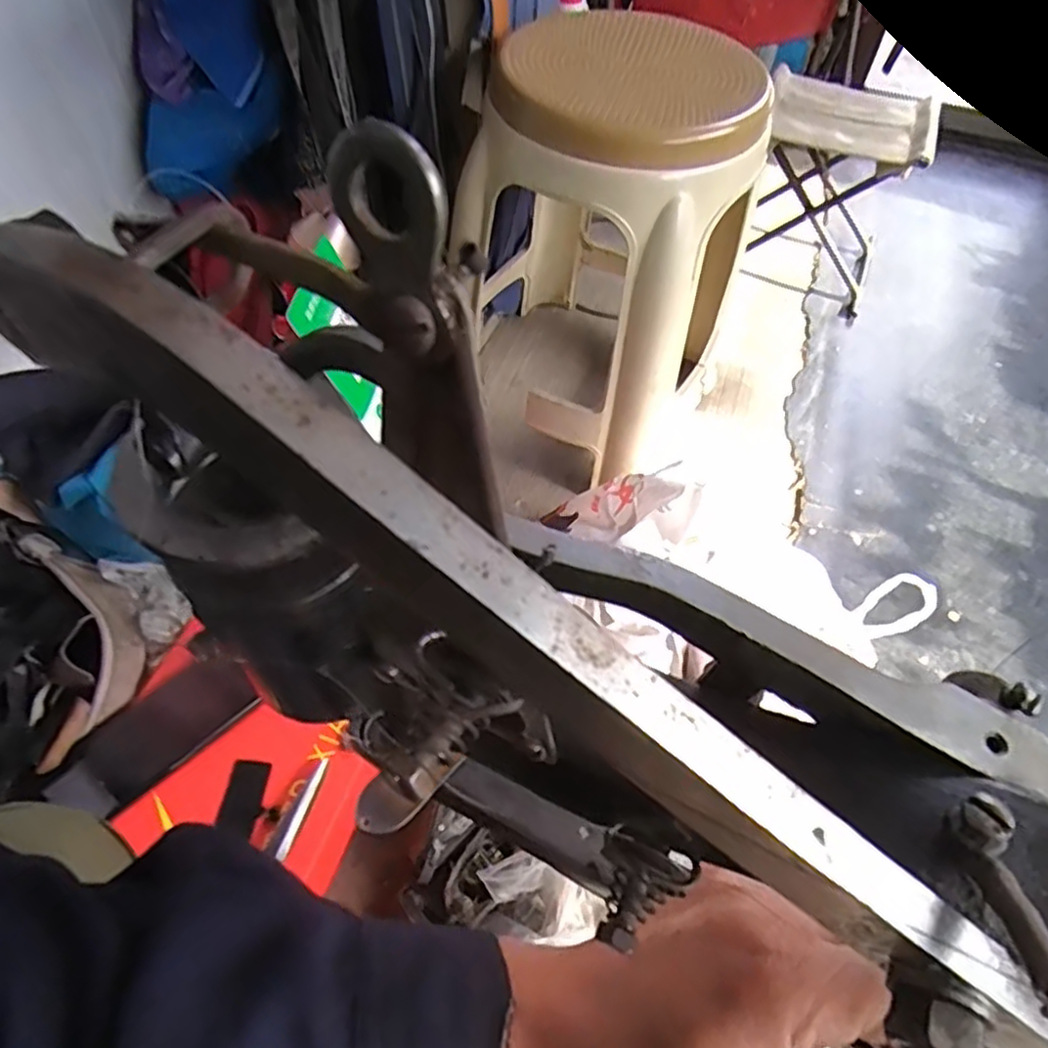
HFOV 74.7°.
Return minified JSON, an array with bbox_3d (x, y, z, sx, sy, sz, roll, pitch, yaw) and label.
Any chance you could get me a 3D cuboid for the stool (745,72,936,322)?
[{"bbox_3d":[0.477,-0.527,1.101,0.242,0.247,0.220,20,57,11],"label":"stool"}]

